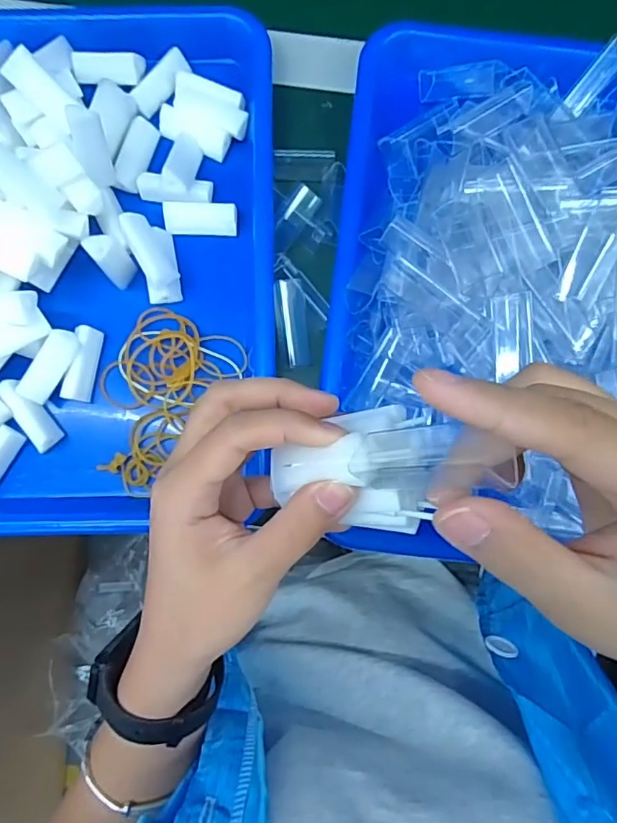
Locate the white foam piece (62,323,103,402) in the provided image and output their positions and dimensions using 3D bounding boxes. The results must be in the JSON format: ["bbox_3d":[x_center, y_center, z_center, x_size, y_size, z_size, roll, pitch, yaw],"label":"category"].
[{"bbox_3d":[-0.140,-0.030,0.334,0.016,0.017,0.045,10,83,1],"label":"white foam piece"}]

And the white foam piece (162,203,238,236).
[{"bbox_3d":[-0.069,-0.123,0.349,0.046,0.019,0.016,-1,83,0],"label":"white foam piece"}]

